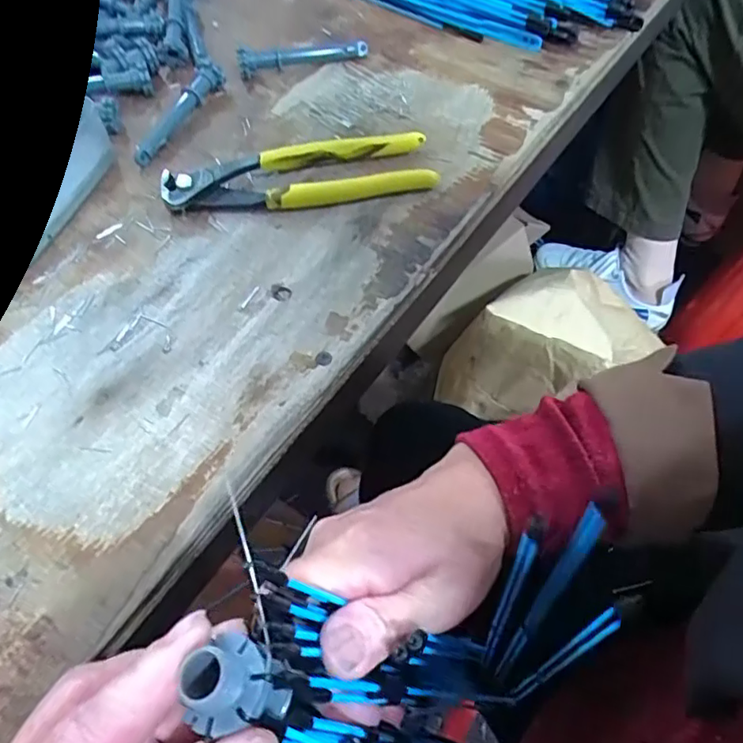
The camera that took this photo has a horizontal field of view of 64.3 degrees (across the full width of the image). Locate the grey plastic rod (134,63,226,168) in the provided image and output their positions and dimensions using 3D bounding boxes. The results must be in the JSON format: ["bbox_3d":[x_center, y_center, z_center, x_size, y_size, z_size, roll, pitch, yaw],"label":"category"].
[{"bbox_3d":[-0.129,-0.173,0.394,0.016,0.013,0.091,18,62,13],"label":"grey plastic rod"}]

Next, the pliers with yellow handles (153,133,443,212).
[{"bbox_3d":[-0.044,-0.123,0.371,0.164,0.015,0.046,-12,59,-5],"label":"pliers with yellow handles"}]

